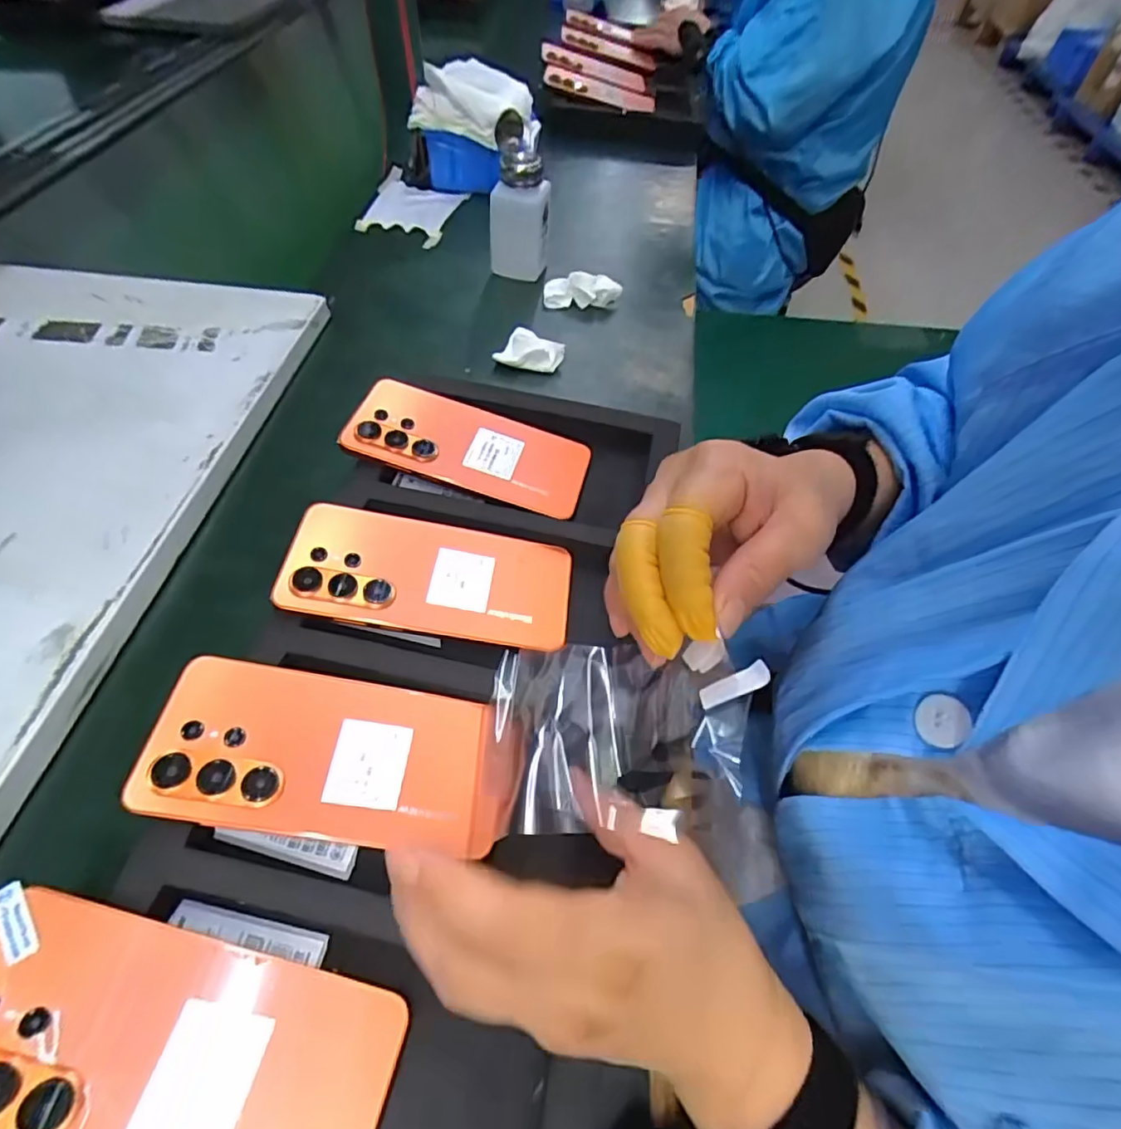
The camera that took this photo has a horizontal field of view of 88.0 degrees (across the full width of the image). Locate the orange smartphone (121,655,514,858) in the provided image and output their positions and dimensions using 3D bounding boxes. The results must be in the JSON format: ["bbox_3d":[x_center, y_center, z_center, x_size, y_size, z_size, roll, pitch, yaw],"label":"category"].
[{"bbox_3d":[-0.111,0.094,0.289,0.168,0.006,0.077,12,55,-6],"label":"orange smartphone"}]

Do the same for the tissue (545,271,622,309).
[{"bbox_3d":[0.022,-0.279,0.589,0.077,0.024,0.026,-5,54,-6],"label":"tissue"}]

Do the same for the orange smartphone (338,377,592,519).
[{"bbox_3d":[-0.065,-0.088,0.424,0.170,0.006,0.080,19,56,-2],"label":"orange smartphone"}]

